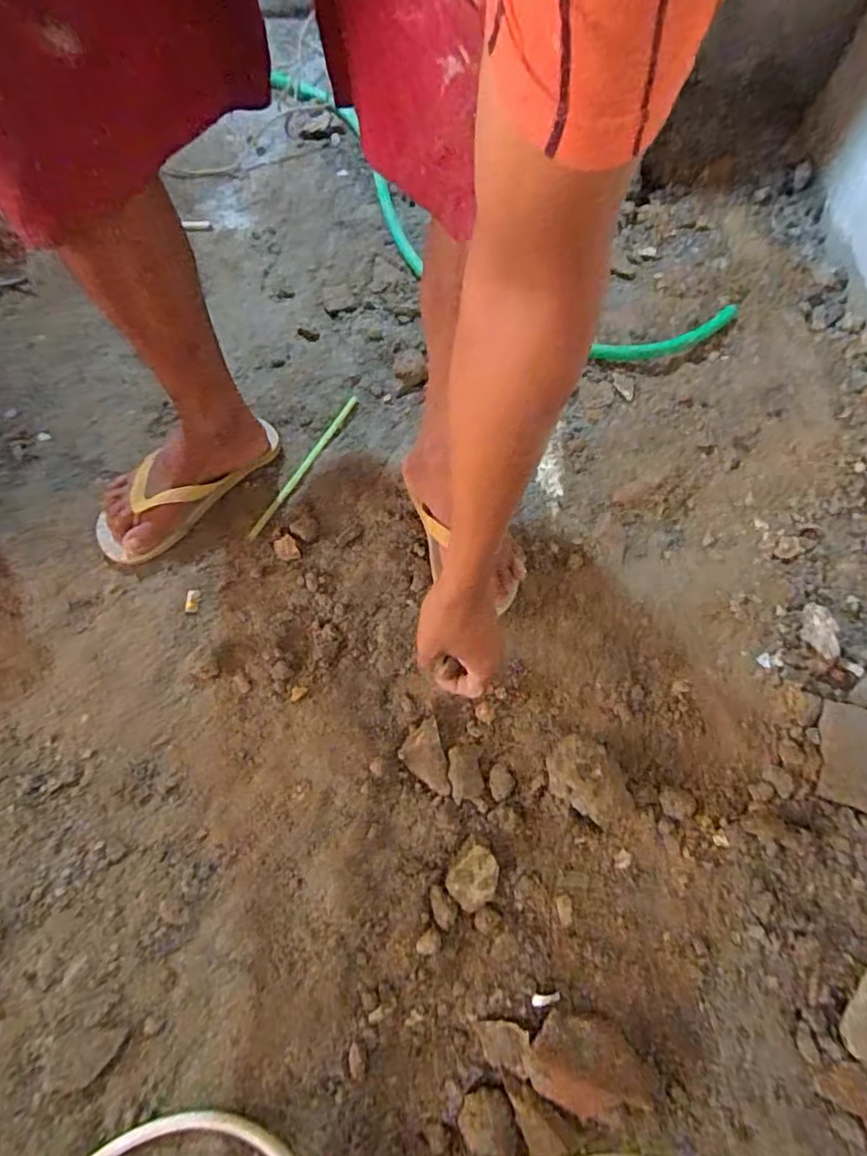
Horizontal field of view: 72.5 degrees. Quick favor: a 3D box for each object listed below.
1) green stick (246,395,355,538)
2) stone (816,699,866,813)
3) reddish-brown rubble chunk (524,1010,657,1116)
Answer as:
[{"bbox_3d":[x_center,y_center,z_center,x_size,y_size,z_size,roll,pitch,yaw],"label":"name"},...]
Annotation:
[{"bbox_3d":[-0.167,-0.150,0.774,0.014,0.010,0.257,24,64,9],"label":"green stick"},{"bbox_3d":[0.442,0.185,0.613,0.082,0.012,0.106,18,63,6],"label":"stone"},{"bbox_3d":[0.131,0.405,0.496,0.105,0.023,0.061,9,62,2],"label":"reddish-brown rubble chunk"}]

